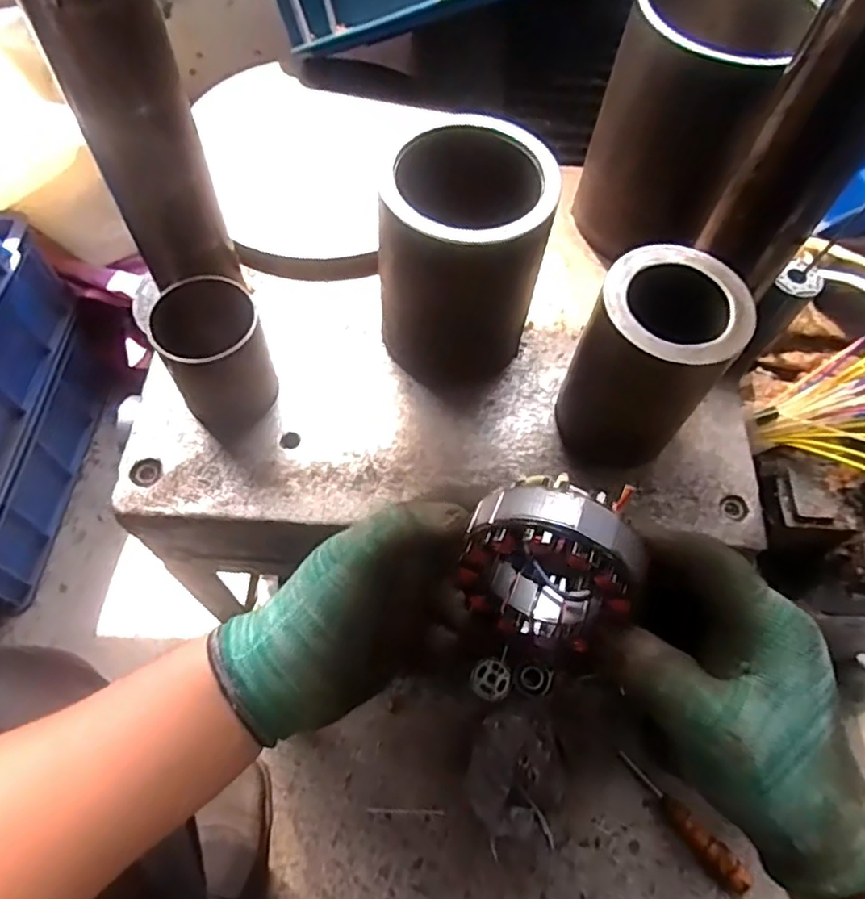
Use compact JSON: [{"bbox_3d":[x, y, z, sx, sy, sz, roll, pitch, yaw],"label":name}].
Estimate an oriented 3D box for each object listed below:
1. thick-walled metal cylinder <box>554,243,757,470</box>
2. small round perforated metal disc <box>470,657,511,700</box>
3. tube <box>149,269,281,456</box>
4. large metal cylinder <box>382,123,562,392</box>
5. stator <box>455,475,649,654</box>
[{"bbox_3d":[0.138,-0.053,0.426,0.086,0.128,0.089,1,63,-3],"label":"thick-walled metal cylinder"},{"bbox_3d":[0.075,0.294,0.818,0.048,0.012,0.047,1,63,-3],"label":"small round perforated metal disc"},{"bbox_3d":[-0.151,-0.063,0.443,0.064,0.099,0.068,32,66,13],"label":"tube"},{"bbox_3d":[0.021,-0.127,0.448,0.100,0.141,0.084,19,63,6],"label":"large metal cylinder"},{"bbox_3d":[0.053,0.055,0.304,0.072,0.085,0.052,18,63,6],"label":"stator"}]

